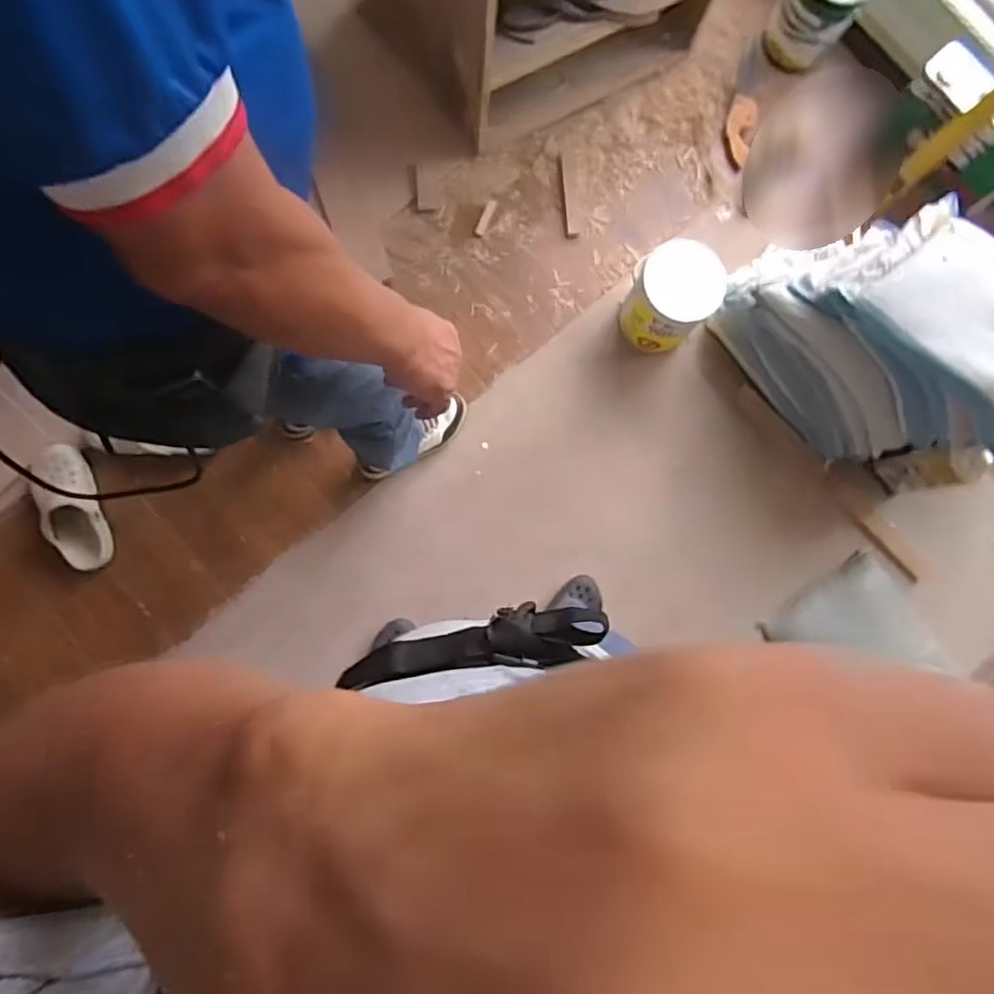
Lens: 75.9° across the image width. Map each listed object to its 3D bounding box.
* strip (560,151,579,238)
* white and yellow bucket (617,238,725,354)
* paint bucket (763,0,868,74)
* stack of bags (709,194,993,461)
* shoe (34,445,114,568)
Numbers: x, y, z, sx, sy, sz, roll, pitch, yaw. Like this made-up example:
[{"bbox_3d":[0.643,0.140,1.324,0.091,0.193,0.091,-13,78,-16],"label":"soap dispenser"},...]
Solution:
[{"bbox_3d":[0.170,-0.706,1.483,0.027,0.009,0.198,-5,85,-4],"label":"strip"},{"bbox_3d":[0.366,-0.419,1.356,0.173,0.230,0.155,-30,87,-6],"label":"white and yellow bucket"},{"bbox_3d":[0.726,-1.112,1.436,0.169,0.225,0.139,30,83,-1],"label":"paint bucket"},{"bbox_3d":[0.769,-0.333,1.258,0.339,0.420,0.558,-40,88,-7],"label":"stack of bags"},{"bbox_3d":[-0.869,0.024,1.309,0.099,0.083,0.249,-12,85,-5],"label":"shoe"}]

